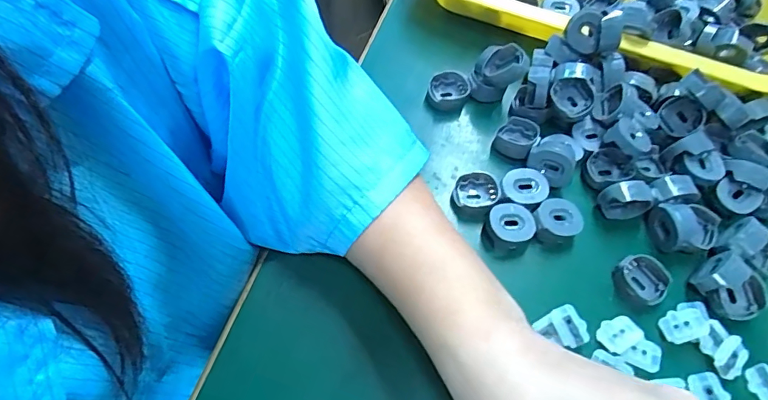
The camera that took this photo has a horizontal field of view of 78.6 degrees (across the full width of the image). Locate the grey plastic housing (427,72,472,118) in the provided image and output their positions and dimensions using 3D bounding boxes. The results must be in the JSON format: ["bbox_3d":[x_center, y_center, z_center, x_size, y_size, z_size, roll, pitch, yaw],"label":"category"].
[{"bbox_3d":[0.046,-0.076,0.334,0.028,0.017,0.024,19,62,7],"label":"grey plastic housing"}]

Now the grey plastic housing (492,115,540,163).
[{"bbox_3d":[0.089,-0.042,0.316,0.025,0.014,0.029,32,64,13],"label":"grey plastic housing"}]

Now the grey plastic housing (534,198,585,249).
[{"bbox_3d":[0.105,0.015,0.289,0.028,0.017,0.026,19,62,7],"label":"grey plastic housing"}]

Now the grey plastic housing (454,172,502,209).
[{"bbox_3d":[0.058,-0.004,0.296,0.027,0.014,0.024,21,62,8],"label":"grey plastic housing"}]

